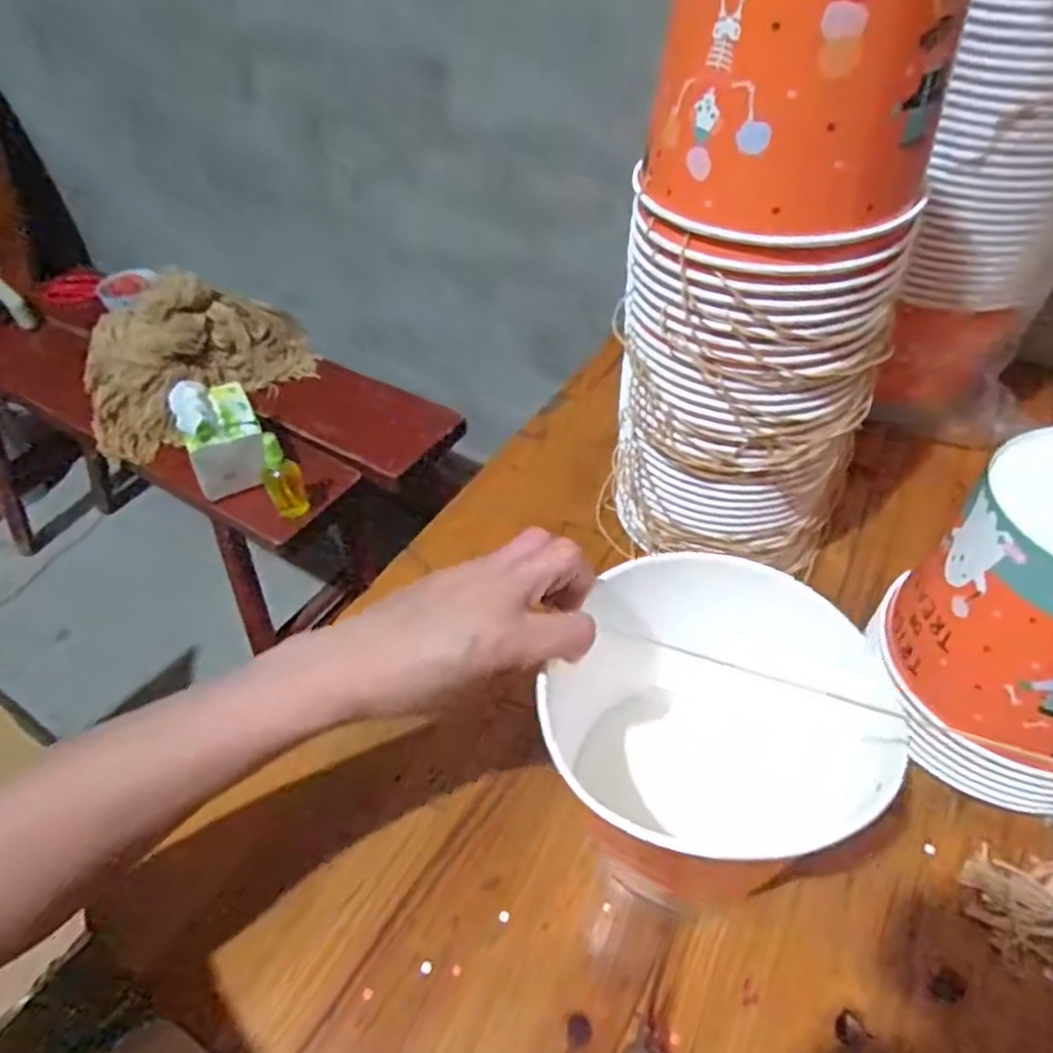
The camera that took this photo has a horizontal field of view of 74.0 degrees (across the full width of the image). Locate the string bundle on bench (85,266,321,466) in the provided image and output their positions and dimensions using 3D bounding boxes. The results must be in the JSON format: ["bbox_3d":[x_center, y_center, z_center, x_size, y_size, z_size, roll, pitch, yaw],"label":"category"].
[{"bbox_3d":[-0.511,-0.263,1.075,0.355,0.171,0.126,-33,54,-26],"label":"string bundle on bench"}]

